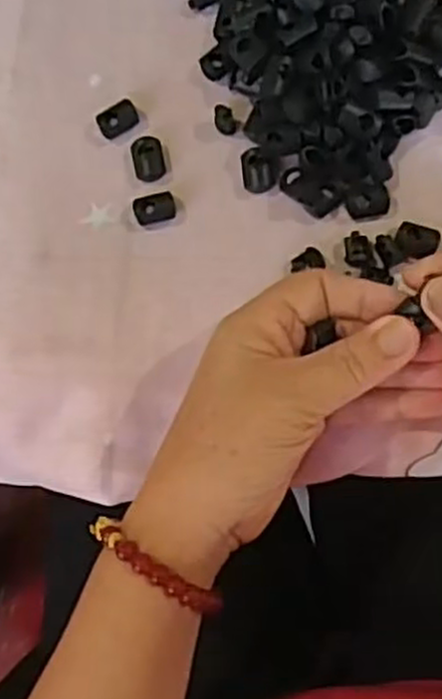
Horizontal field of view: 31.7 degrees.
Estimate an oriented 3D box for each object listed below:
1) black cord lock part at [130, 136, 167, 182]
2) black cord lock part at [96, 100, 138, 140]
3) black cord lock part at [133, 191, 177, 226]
[{"bbox_3d":[-0.036,-0.094,0.385,0.015,0.007,0.022,-12,81,2],"label":"black cord lock part"},{"bbox_3d":[-0.051,-0.115,0.387,0.020,0.008,0.012,-35,81,-2],"label":"black cord lock part"},{"bbox_3d":[-0.032,-0.069,0.380,0.020,0.008,0.014,-13,81,2],"label":"black cord lock part"}]

